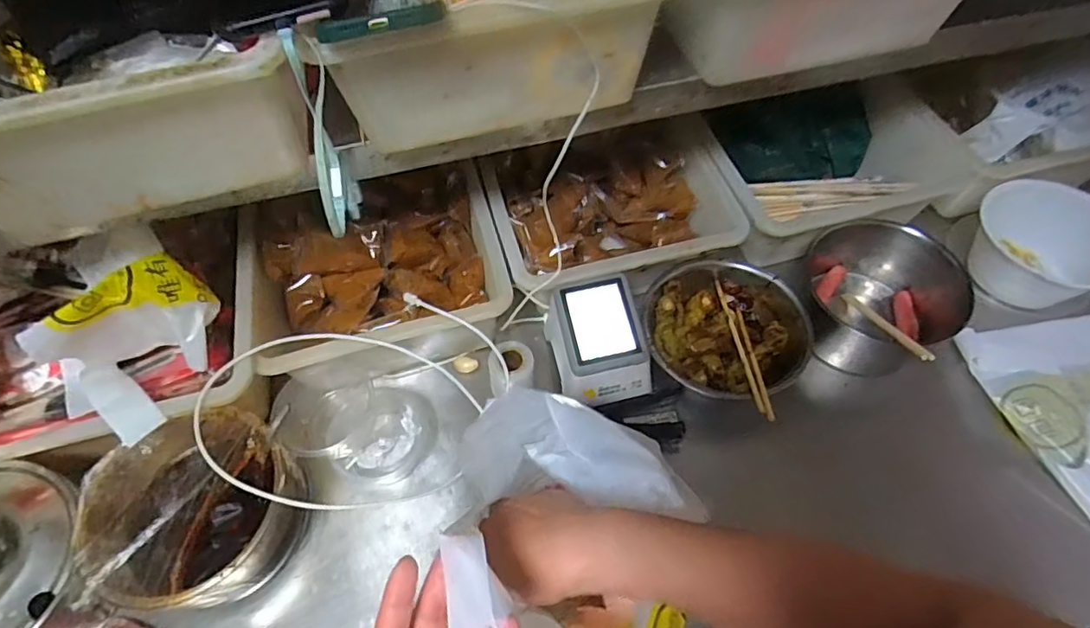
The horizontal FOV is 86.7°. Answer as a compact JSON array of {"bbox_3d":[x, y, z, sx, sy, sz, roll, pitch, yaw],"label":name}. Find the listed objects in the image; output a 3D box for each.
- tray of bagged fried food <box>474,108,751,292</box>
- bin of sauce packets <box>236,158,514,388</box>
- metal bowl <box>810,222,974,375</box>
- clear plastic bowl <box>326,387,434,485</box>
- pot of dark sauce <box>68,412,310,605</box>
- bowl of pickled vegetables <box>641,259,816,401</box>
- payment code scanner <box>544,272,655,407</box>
[{"bbox_3d":[0.085,-0.116,0.729,0.288,0.110,0.201,-14,57,-8],"label":"tray of bagged fried food"},{"bbox_3d":[-0.191,-0.038,0.681,0.278,0.116,0.242,-16,58,-9],"label":"bin of sauce packets"},{"bbox_3d":[0.384,-0.020,0.688,0.150,0.118,0.159,-1,57,1],"label":"metal bowl"},{"bbox_3d":[-0.177,0.125,0.629,0.109,0.049,0.107,-19,58,-11],"label":"clear plastic bowl"},{"bbox_3d":[-0.325,0.186,0.549,0.164,0.112,0.168,-1,57,1],"label":"pot of dark sauce"},{"bbox_3d":[0.204,0.024,0.675,0.178,0.068,0.169,-1,57,1],"label":"bowl of pickled vegetables"},{"bbox_3d":[0.061,0.032,0.636,0.098,0.075,0.118,-15,57,-8],"label":"payment code scanner"}]

